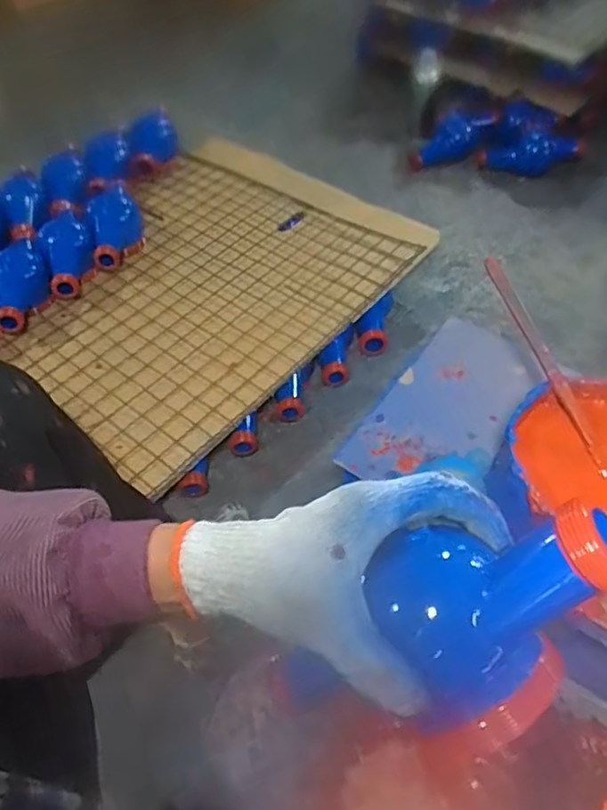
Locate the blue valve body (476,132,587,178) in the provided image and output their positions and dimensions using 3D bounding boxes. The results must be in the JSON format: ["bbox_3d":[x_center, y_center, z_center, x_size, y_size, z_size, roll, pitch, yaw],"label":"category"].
[{"bbox_3d":[0.501,-0.553,1.360,0.223,0.080,0.075,0,52,3],"label":"blue valve body"}]

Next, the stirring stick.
[{"bbox_3d":[0.223,-0.046,0.577,0.016,0.014,0.217,-18,72,-11],"label":"stirring stick"}]

